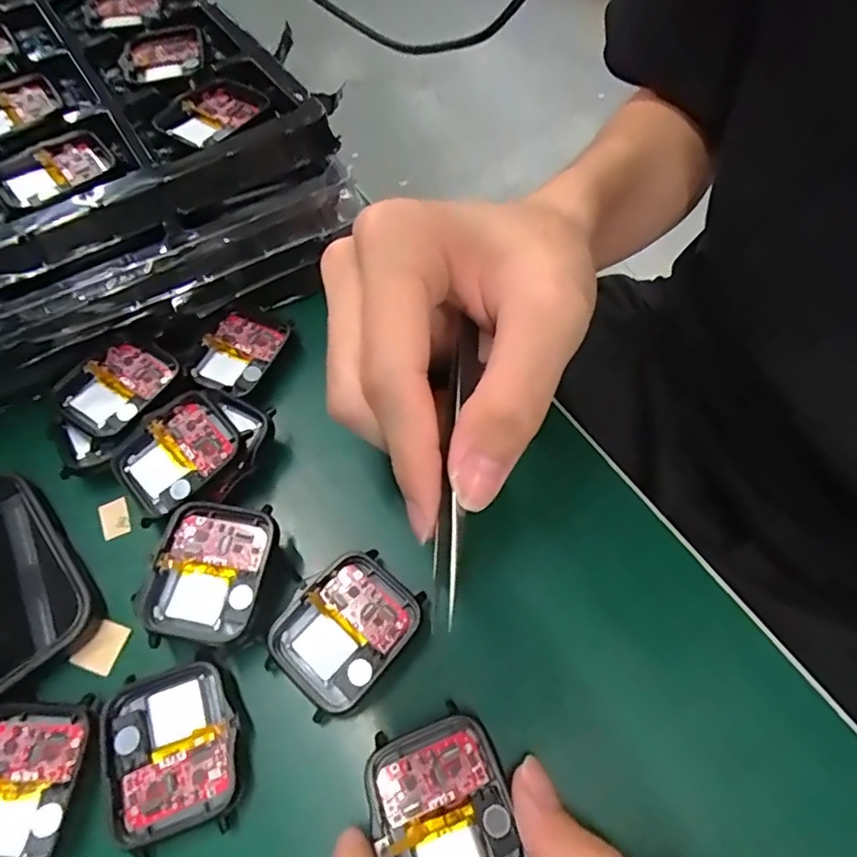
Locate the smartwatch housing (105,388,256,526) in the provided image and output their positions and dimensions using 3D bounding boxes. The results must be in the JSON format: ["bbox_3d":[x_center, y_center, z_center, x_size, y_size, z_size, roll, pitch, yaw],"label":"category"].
[{"bbox_3d":[-0.092,0.010,0.208,0.044,0.016,0.035,-41,65,-18],"label":"smartwatch housing"}]

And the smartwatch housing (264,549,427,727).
[{"bbox_3d":[-0.027,0.064,0.181,0.037,0.007,0.046,34,68,21],"label":"smartwatch housing"}]

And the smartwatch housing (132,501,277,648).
[{"bbox_3d":[-0.071,0.047,0.185,0.036,0.014,0.043,8,61,9],"label":"smartwatch housing"}]

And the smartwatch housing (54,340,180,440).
[{"bbox_3d":[-0.123,-0.017,0.225,0.035,0.013,0.043,31,67,20],"label":"smartwatch housing"}]

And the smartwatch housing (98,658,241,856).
[{"bbox_3d":[-0.075,0.095,0.167,0.037,0.010,0.045,-19,60,-6],"label":"smartwatch housing"}]

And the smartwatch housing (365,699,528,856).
[{"bbox_3d":[0.004,0.105,0.154,0.036,0.009,0.044,-18,60,-6],"label":"smartwatch housing"}]

